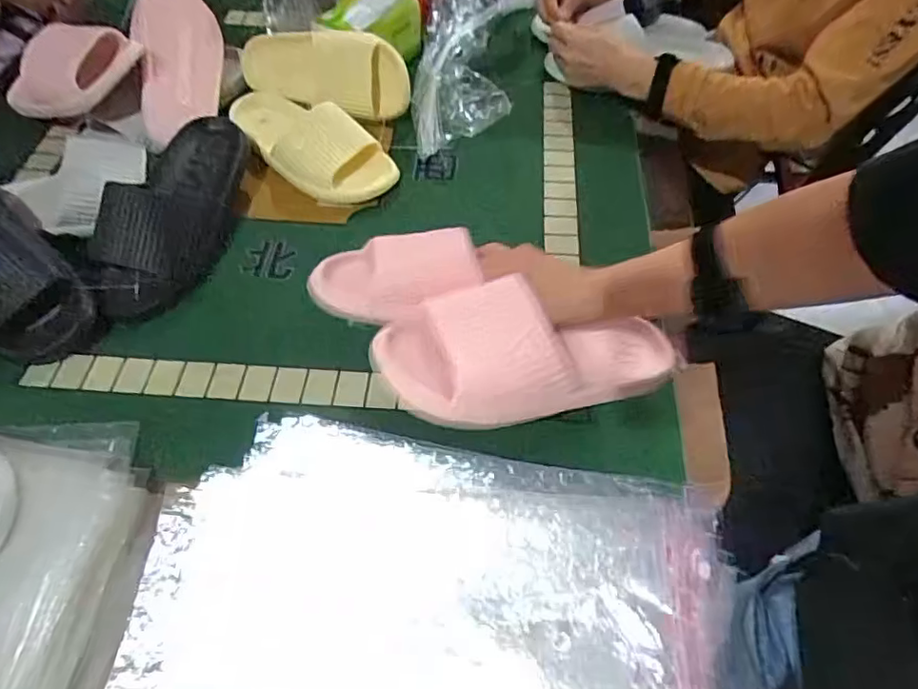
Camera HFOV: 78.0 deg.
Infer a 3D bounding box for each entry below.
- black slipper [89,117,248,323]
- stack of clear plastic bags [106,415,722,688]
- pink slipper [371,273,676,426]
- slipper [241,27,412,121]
[{"bbox_3d":[-0.315,-0.154,0.634,0.102,0.066,0.275,11,60,6],"label":"black slipper"},{"bbox_3d":[-0.026,0.245,0.406,0.432,0.037,0.355,8,60,4],"label":"stack of clear plastic bags"},{"bbox_3d":[0.067,0.006,0.454,0.249,0.056,0.106,1,57,-24],"label":"pink slipper"},{"bbox_3d":[-0.174,-0.370,0.756,0.237,0.095,0.046,19,29,12],"label":"slipper"}]

